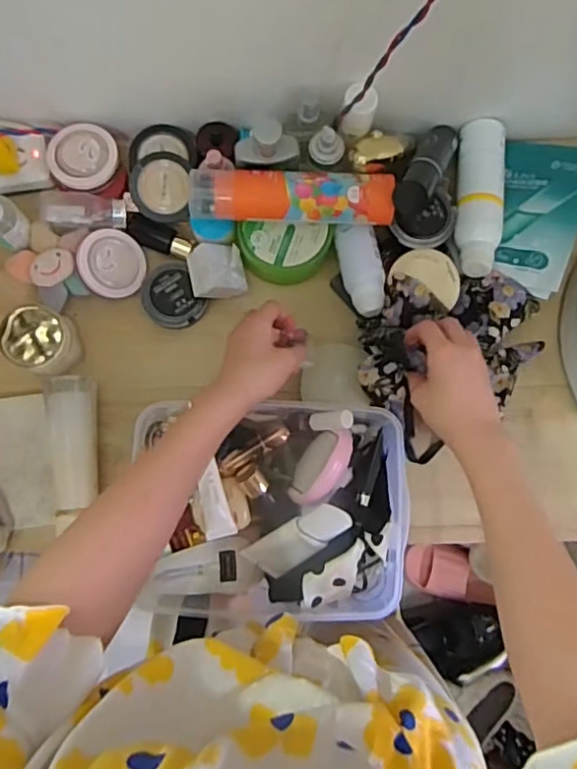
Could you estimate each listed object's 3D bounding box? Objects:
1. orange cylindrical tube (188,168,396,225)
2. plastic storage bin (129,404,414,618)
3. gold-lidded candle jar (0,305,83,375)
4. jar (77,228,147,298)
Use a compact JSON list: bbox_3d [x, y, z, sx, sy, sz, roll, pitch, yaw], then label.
[{"bbox_3d":[0.002,-0.184,0.608,0.197,0.056,0.046,1,84,-1],"label":"orange cylindrical tube"},{"bbox_3d":[-0.017,0.123,0.602,0.255,0.087,0.205,-2,84,-1],"label":"plastic storage bin"},{"bbox_3d":[-0.249,-0.044,0.619,0.060,0.065,0.060,0,84,-1],"label":"gold-lidded candle jar"},{"bbox_3d":[-0.186,-0.128,0.642,0.068,0.014,0.070,-31,115,-30],"label":"jar"}]

